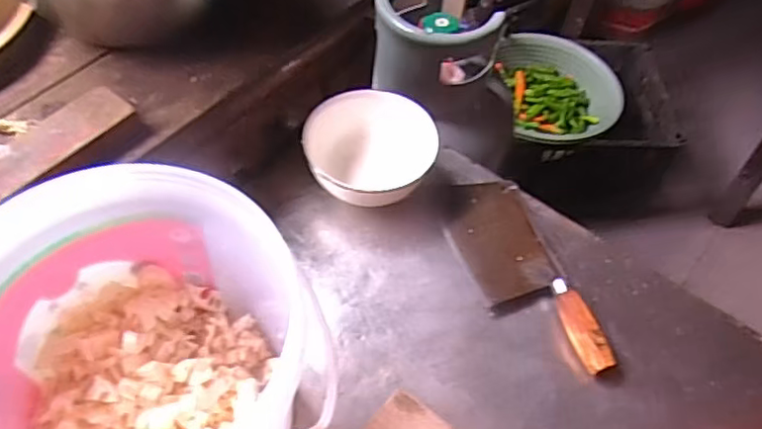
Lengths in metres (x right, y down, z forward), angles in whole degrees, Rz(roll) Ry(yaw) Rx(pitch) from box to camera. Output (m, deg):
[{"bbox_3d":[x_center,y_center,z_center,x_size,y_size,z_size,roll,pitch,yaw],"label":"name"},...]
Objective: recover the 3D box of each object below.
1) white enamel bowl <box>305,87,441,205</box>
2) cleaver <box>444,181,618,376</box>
[{"bbox_3d":[-0.013,-0.069,0.716,0.145,0.084,0.126,13,55,5],"label":"white enamel bowl"},{"bbox_3d":[0.145,0.057,0.665,0.102,0.030,0.252,-10,56,-11],"label":"cleaver"}]

